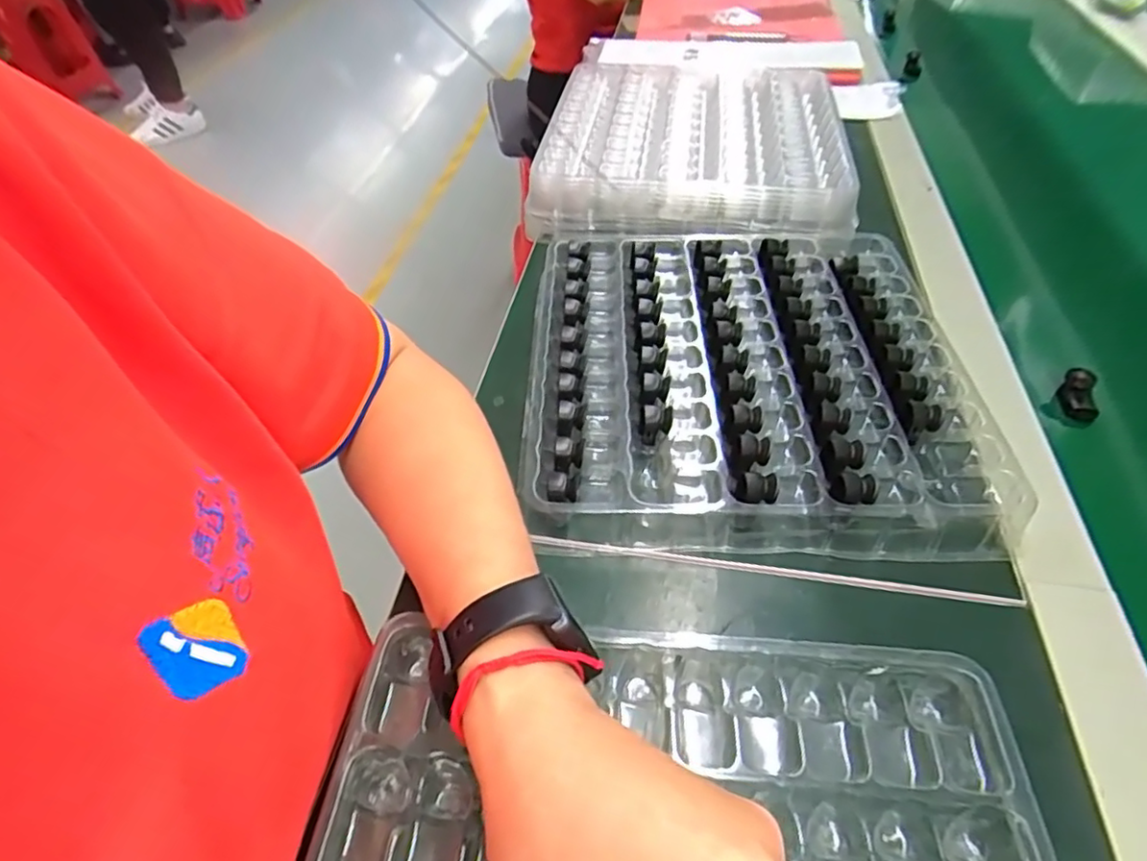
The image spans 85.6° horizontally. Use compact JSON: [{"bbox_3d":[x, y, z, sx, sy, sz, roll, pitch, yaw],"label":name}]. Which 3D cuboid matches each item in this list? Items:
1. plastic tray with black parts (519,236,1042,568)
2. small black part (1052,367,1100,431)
[{"bbox_3d":[0.102,-0.041,0.385,0.252,0.029,0.249,2,49,4],"label":"plastic tray with black parts"},{"bbox_3d":[0.312,-0.018,0.385,0.011,0.028,0.030,7,49,8],"label":"small black part"}]

